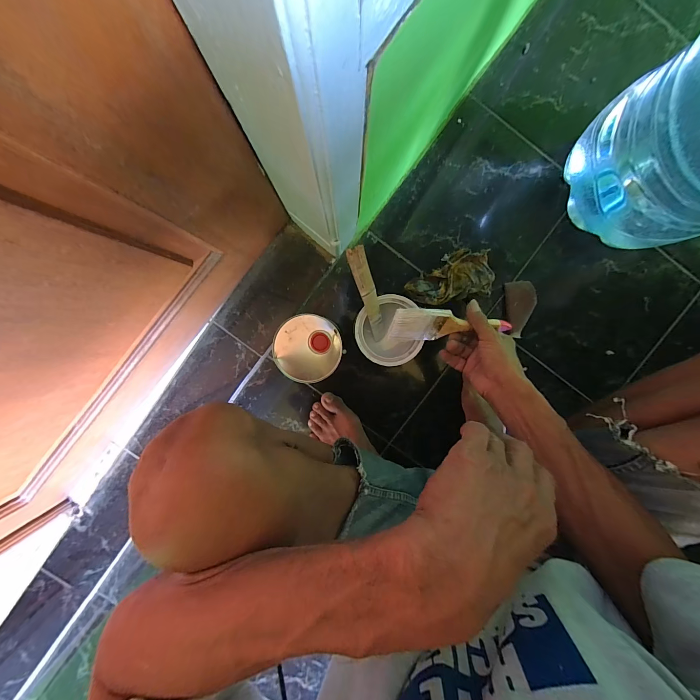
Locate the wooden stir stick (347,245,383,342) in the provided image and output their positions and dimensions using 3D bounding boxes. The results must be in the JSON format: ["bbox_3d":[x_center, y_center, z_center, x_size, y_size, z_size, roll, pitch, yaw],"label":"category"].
[{"bbox_3d":[0.028,-0.068,0.411,0.023,0.188,0.006,-32,59,-3],"label":"wooden stir stick"}]

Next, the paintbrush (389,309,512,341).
[{"bbox_3d":[0.147,-0.030,0.429,0.189,0.062,0.015,2,54,-16],"label":"paintbrush"}]

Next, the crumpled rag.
[{"bbox_3d":[0.183,-0.133,0.547,0.152,0.032,0.087,-8,94,-1],"label":"crumpled rag"}]

